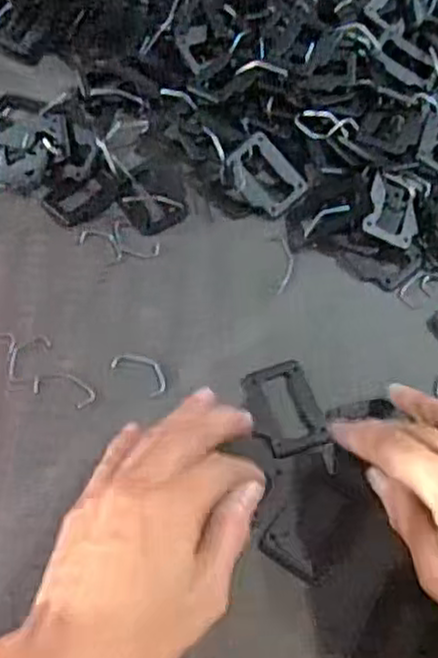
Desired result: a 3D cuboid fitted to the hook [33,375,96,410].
[{"bbox_3d":[-0.086,0.032,0.398,0.036,0.004,0.017,18,62,9],"label":"hook"}]

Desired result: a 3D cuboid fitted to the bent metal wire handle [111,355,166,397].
[{"bbox_3d":[-0.043,0.023,0.403,0.034,0.004,0.018,35,65,17],"label":"bent metal wire handle"}]

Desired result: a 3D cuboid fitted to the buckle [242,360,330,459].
[{"bbox_3d":[0.035,0.044,0.395,0.037,0.006,0.054,-14,62,-9],"label":"buckle"}]

